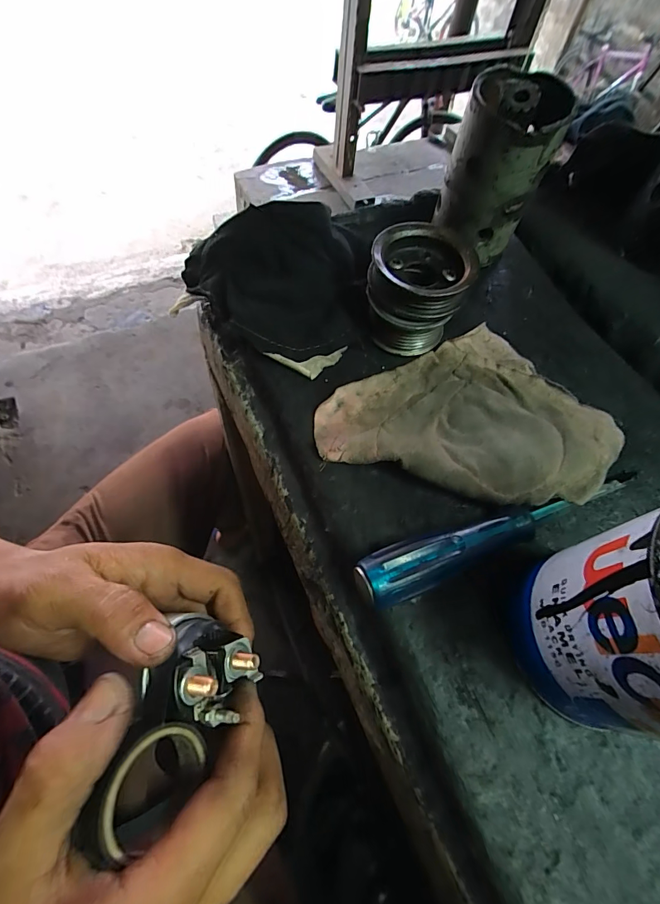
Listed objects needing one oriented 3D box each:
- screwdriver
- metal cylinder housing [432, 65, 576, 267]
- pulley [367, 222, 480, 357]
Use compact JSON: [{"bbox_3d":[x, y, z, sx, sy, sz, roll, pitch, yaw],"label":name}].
[{"bbox_3d":[0.094,0.046,0.219,0.168,0.025,0.025,-17,65,-13],"label":"screwdriver"},{"bbox_3d":[0.121,-0.205,0.295,0.067,0.114,0.063,22,63,7],"label":"metal cylinder housing"},{"bbox_3d":[0.062,-0.119,0.287,0.067,0.053,0.071,11,62,2],"label":"pulley"}]

